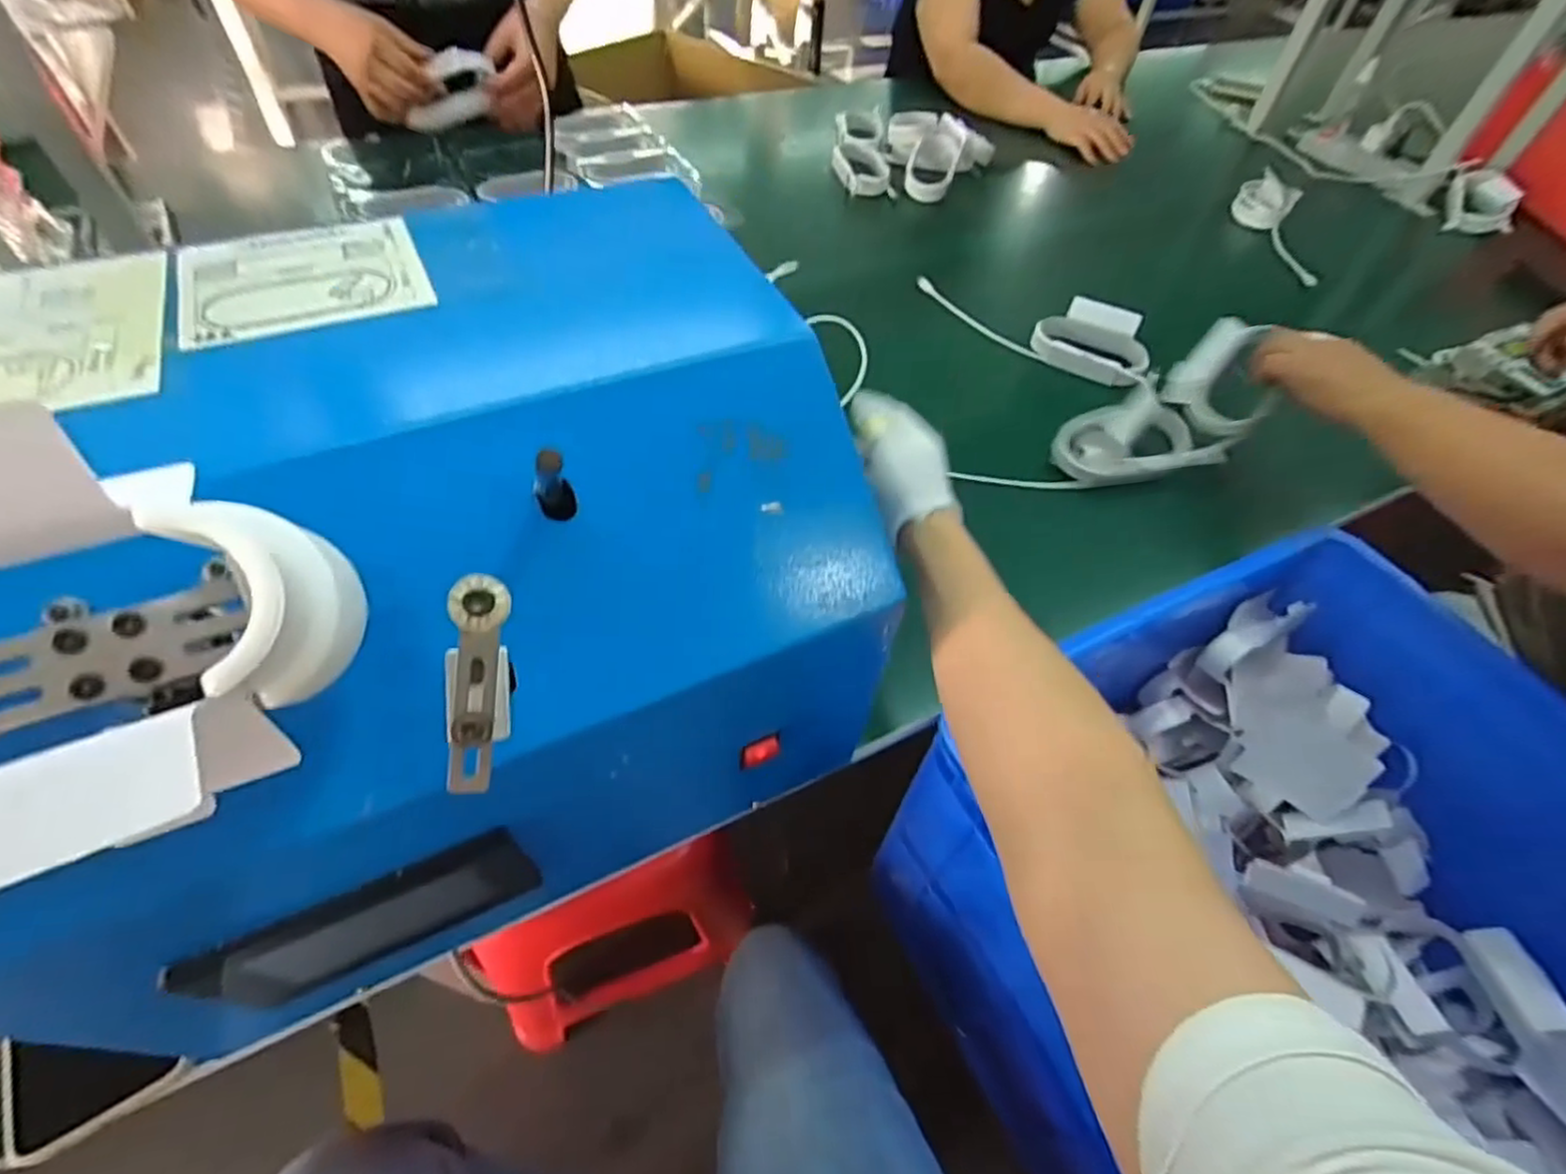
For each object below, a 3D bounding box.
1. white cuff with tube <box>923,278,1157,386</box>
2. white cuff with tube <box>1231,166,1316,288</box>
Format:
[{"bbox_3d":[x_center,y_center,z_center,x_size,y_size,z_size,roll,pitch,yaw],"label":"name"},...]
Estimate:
[{"bbox_3d":[0.308,-0.329,0.849,0.306,0.049,0.091,31,58,18],"label":"white cuff with tube"},{"bbox_3d":[0.730,-0.528,1.036,0.077,0.057,0.318,18,55,10],"label":"white cuff with tube"}]

